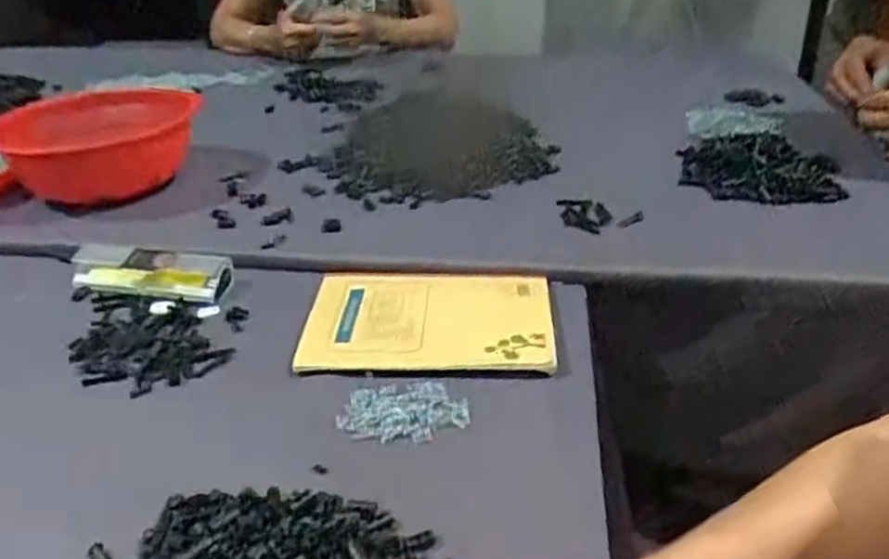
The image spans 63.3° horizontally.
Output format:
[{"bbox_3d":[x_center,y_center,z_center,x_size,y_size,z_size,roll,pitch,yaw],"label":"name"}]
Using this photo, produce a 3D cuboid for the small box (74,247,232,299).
[{"bbox_3d":[-0.277,-0.010,0.686,0.160,0.033,0.049,3,31,10],"label":"small box"}]

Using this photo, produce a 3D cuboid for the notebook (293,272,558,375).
[{"bbox_3d":[-0.011,0.028,0.610,0.200,0.017,0.132,0,36,3],"label":"notebook"}]

